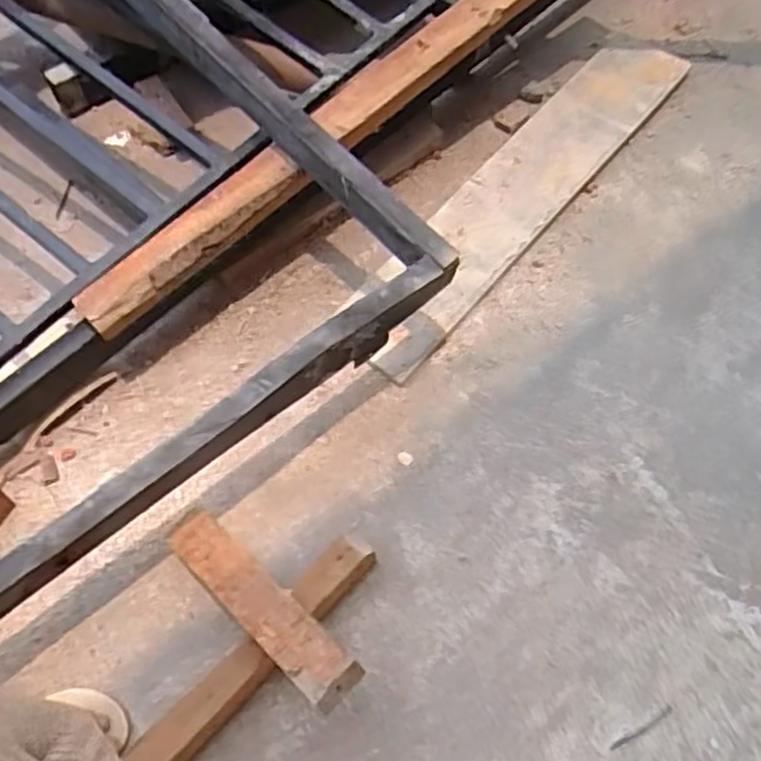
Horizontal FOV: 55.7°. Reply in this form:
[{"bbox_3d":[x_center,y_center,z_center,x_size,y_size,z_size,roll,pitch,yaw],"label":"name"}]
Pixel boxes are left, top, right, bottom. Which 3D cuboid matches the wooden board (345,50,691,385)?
[{"bbox_3d":[0.214,-0.292,1.078,0.145,0.032,0.731,36,68,20],"label":"wooden board"}]

